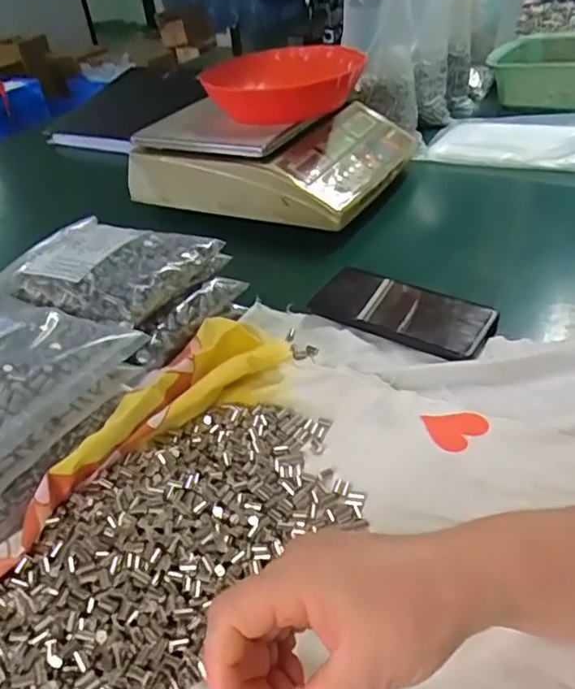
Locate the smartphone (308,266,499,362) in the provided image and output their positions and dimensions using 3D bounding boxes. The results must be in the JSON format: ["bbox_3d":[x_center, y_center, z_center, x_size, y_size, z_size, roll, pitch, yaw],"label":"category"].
[{"bbox_3d":[0.106,-0.033,0.543,0.161,0.015,0.079,22,46,33],"label":"smartphone"}]

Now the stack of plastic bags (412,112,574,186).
[{"bbox_3d":[0.342,-0.303,0.858,0.258,0.032,0.184,17,43,28],"label":"stack of plastic bags"}]

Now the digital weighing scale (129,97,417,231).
[{"bbox_3d":[-0.018,-0.279,0.813,0.312,0.097,0.312,14,42,26],"label":"digital weighing scale"}]

